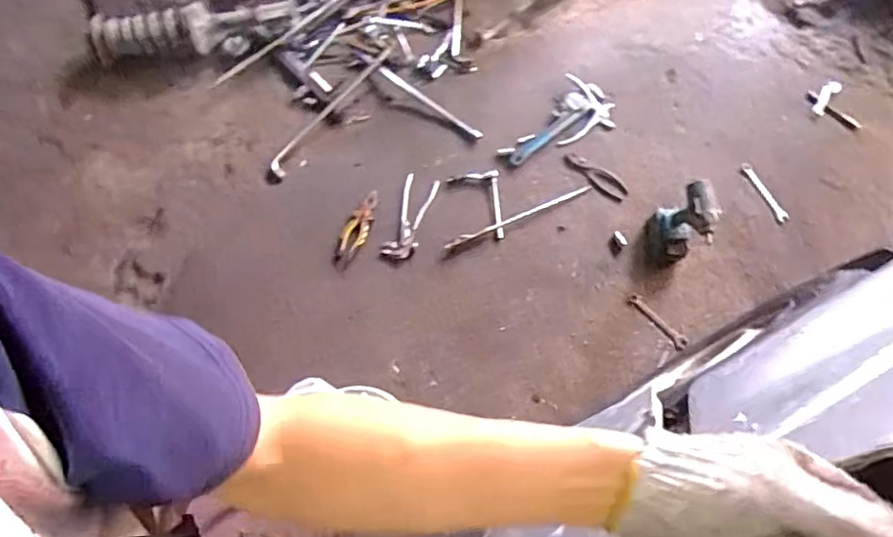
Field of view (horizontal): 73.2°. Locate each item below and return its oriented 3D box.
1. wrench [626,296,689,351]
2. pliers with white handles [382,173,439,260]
[{"bbox_3d":[0.541,0.136,1.536,0.178,0.013,0.038,42,76,12],"label":"wrench"},{"bbox_3d":[-0.094,-0.138,1.593,0.091,0.036,0.247,16,72,2],"label":"pliers with white handles"}]

